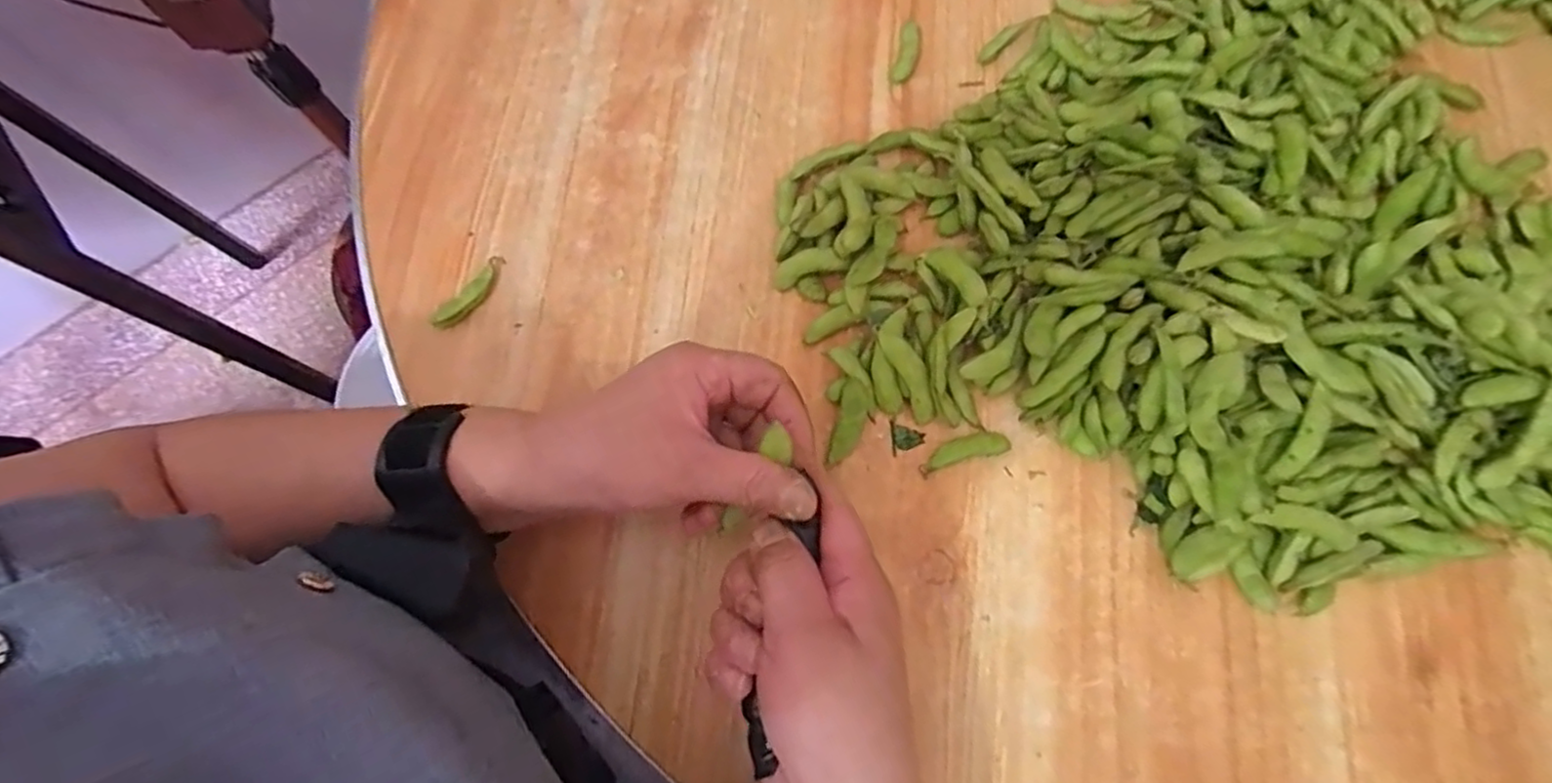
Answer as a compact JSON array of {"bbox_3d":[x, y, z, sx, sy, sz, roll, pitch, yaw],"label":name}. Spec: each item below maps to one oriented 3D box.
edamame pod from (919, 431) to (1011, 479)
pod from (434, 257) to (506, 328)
[{"bbox_3d":[0.100,0.032,0.362,0.048,0.007,0.014,-16,73,-3],"label":"edamame pod"},{"bbox_3d":[-0.176,-0.057,0.393,0.014,0.010,0.053,38,78,12],"label":"pod"}]

